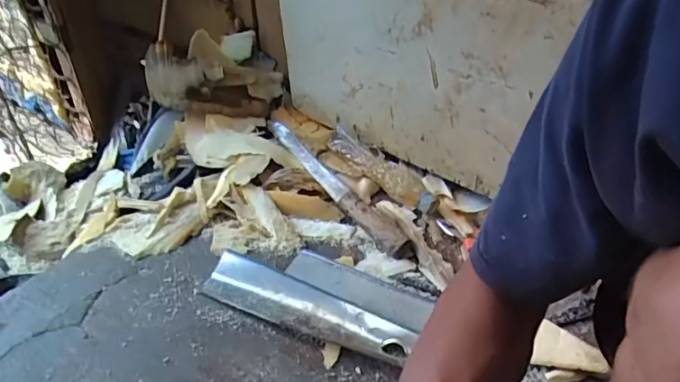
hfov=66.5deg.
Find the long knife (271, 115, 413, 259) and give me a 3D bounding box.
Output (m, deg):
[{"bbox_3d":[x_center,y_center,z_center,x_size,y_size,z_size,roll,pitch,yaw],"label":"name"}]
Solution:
[{"bbox_3d":[-0.016,-0.018,0.889,0.041,0.033,0.412,-21,44,-23],"label":"long knife"}]

